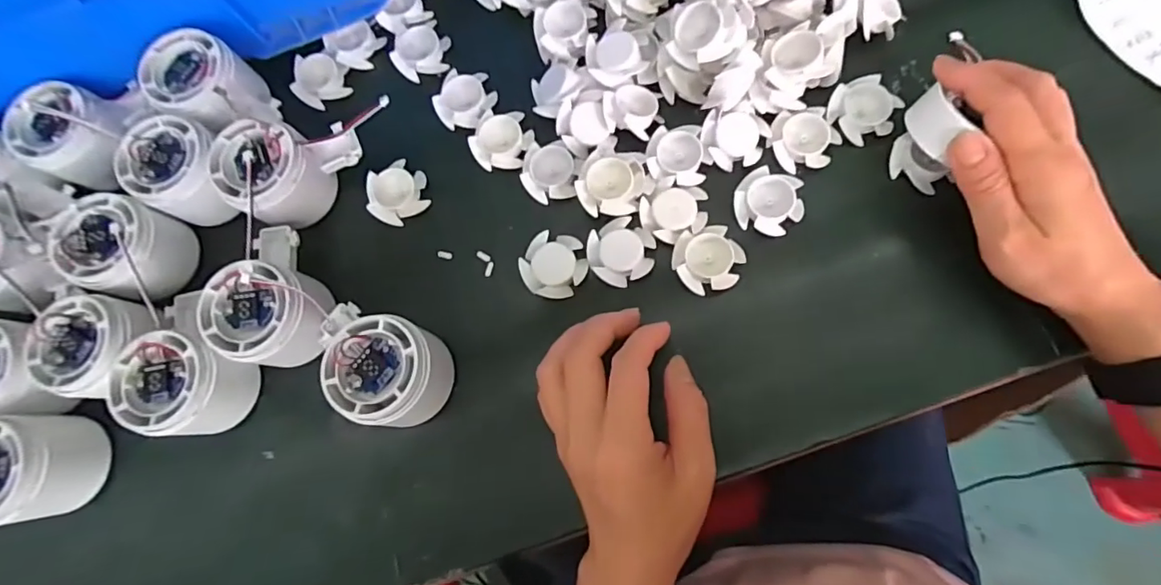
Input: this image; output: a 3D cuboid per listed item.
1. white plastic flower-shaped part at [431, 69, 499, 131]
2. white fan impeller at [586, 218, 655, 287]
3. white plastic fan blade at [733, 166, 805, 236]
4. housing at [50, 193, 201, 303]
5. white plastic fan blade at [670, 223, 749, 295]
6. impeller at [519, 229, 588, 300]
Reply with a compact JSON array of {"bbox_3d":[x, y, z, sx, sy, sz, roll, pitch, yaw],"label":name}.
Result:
[{"bbox_3d":[-0.078,-0.130,0.366,0.039,0.013,0.038,3,79,6],"label":"white plastic flower-shaped part"},{"bbox_3d":[0.025,-0.025,0.332,0.039,0.009,0.039,-1,78,5],"label":"white fan impeller"},{"bbox_3d":[0.115,-0.055,0.330,0.040,0.013,0.037,-1,78,5],"label":"white plastic fan blade"},{"bbox_3d":[-0.286,-0.025,0.341,0.069,0.056,0.064,8,79,8],"label":"housing"},{"bbox_3d":[0.077,-0.019,0.328,0.040,0.016,0.038,-1,78,5],"label":"white plastic fan blade"},{"bbox_3d":[-0.016,-0.017,0.337,0.039,0.011,0.041,-1,78,5],"label":"impeller"}]

